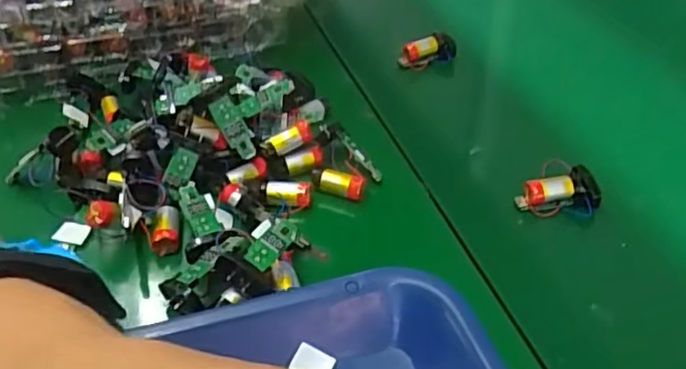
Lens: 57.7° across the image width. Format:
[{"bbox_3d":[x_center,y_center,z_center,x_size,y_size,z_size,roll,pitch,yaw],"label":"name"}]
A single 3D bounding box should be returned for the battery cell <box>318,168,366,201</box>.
[{"bbox_3d":[0.000,-0.001,0.417,0.029,0.013,0.013,9,42,12],"label":"battery cell"}]

